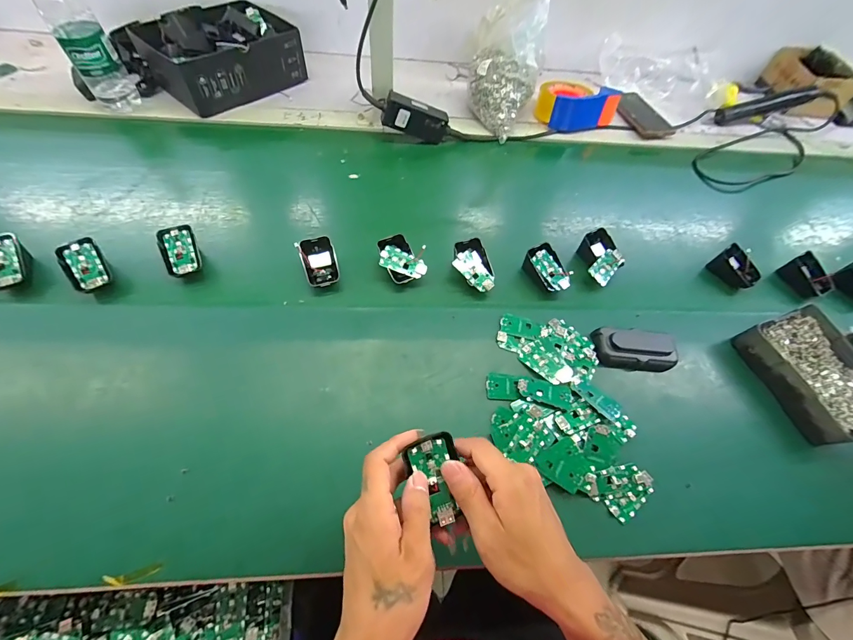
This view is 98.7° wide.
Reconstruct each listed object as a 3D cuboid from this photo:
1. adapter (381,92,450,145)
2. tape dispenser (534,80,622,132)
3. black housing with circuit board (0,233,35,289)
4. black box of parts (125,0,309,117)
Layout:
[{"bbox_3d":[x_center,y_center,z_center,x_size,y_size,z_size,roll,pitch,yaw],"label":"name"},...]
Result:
[{"bbox_3d":[-0.018,-0.364,0.663,0.119,0.052,0.032,11,59,-21],"label":"adapter"},{"bbox_3d":[0.303,-0.448,0.753,0.152,0.064,0.102,4,59,-3],"label":"tape dispenser"},{"bbox_3d":[-0.535,-0.069,0.466,0.042,0.041,0.067,-20,63,-17],"label":"black housing with circuit board"},{"bbox_3d":[-0.387,-0.515,0.707,0.184,0.093,0.250,37,60,21],"label":"black box of parts"}]

